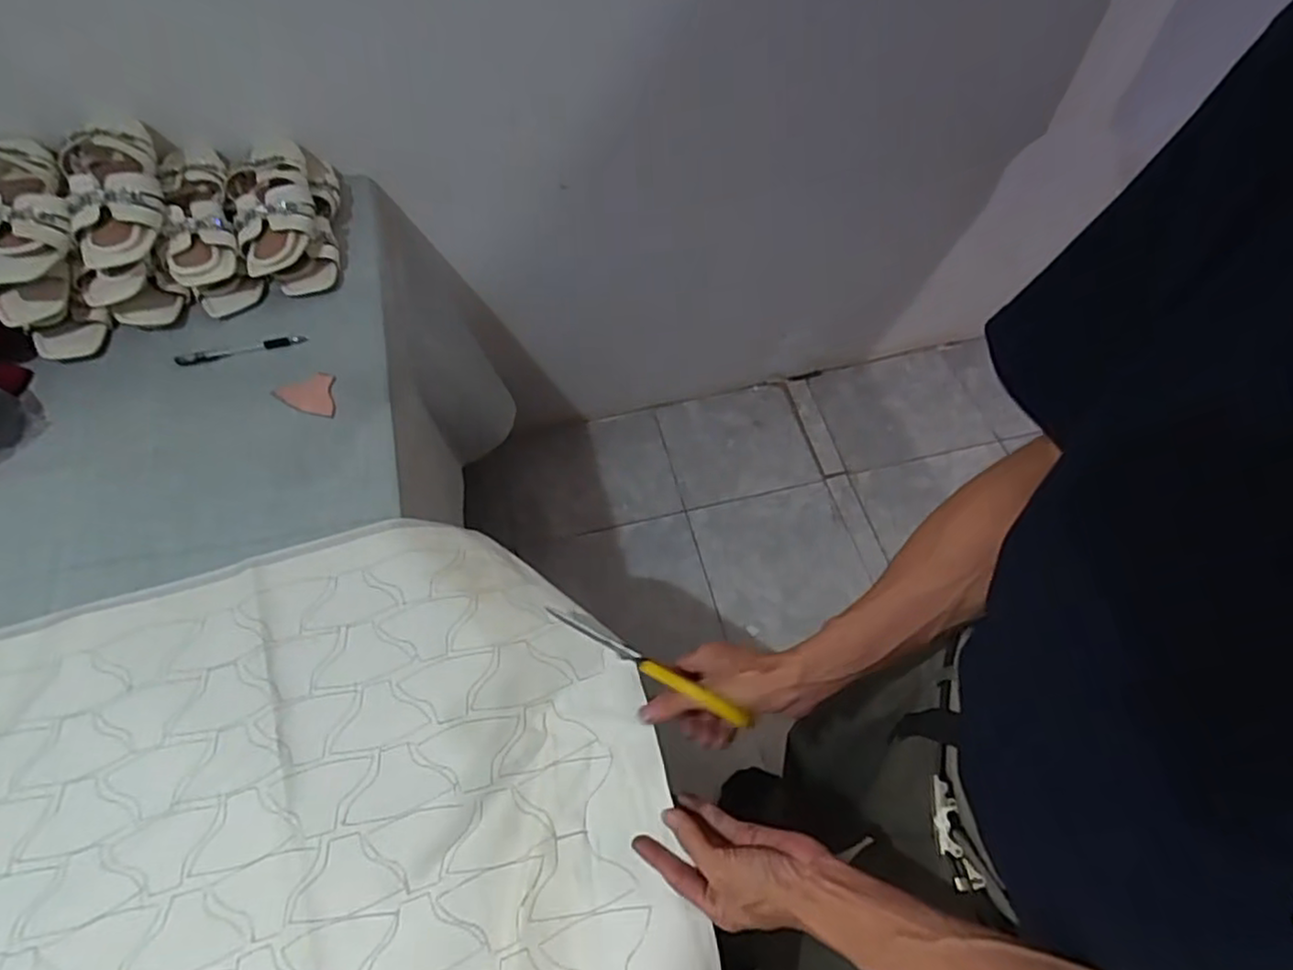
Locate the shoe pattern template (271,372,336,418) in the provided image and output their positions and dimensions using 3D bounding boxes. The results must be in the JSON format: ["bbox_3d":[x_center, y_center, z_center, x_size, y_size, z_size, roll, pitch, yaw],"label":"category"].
[{"bbox_3d":[-0.403,-0.112,0.816,0.084,0.006,0.057,18,62,12],"label":"shoe pattern template"}]

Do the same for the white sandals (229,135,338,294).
[{"bbox_3d":[-0.479,-0.374,0.911,0.123,0.077,0.256,-17,61,-8],"label":"white sandals"}]

